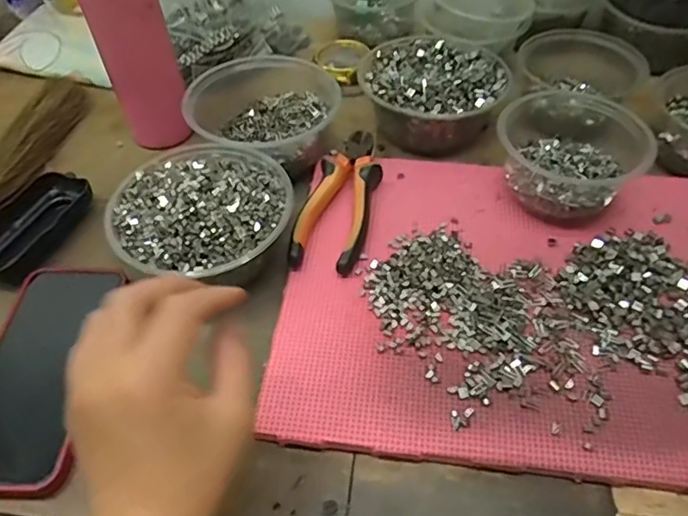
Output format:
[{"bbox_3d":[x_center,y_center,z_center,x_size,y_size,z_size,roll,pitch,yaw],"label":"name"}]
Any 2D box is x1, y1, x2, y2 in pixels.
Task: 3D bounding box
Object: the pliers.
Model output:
[{"bbox_3d":[-0.003,-0.055,0.463,0.057,0.014,0.150,11,56,10],"label":"pliers"}]

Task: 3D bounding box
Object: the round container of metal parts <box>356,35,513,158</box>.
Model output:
[{"bbox_3d":[0.085,-0.161,0.541,0.139,0.062,0.129,9,55,9],"label":"round container of metal parts"}]

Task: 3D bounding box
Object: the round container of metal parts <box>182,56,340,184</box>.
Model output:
[{"bbox_3d":[-0.072,-0.139,0.523,0.131,0.058,0.133,-1,55,2],"label":"round container of metal parts"}]

